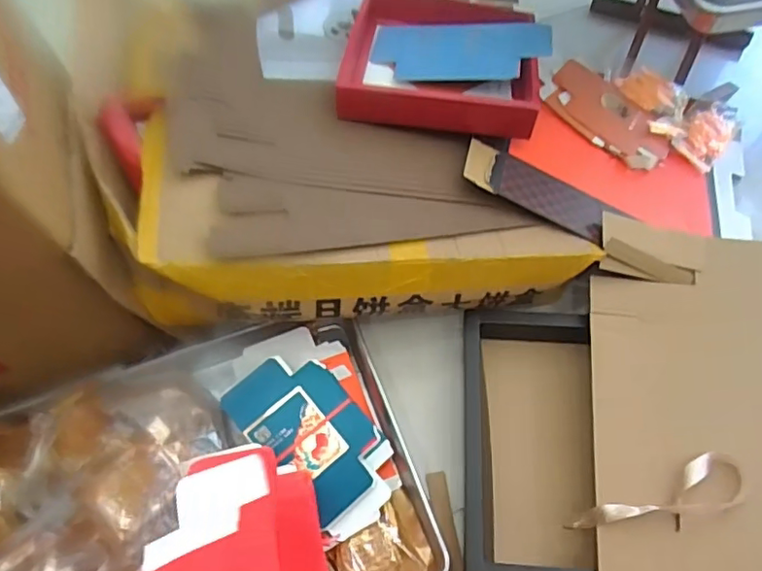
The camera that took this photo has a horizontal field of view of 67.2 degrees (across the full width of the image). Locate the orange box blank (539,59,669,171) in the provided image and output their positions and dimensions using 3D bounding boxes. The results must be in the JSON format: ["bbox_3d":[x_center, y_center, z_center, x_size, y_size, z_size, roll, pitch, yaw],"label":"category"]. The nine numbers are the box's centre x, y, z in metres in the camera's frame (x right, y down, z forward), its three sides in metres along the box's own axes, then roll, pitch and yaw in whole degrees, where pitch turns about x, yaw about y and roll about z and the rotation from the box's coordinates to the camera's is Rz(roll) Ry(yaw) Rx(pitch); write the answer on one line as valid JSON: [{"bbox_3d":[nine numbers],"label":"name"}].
[{"bbox_3d":[0.389,-0.293,0.979,0.226,0.014,0.172,42,57,11],"label":"orange box blank"}]

